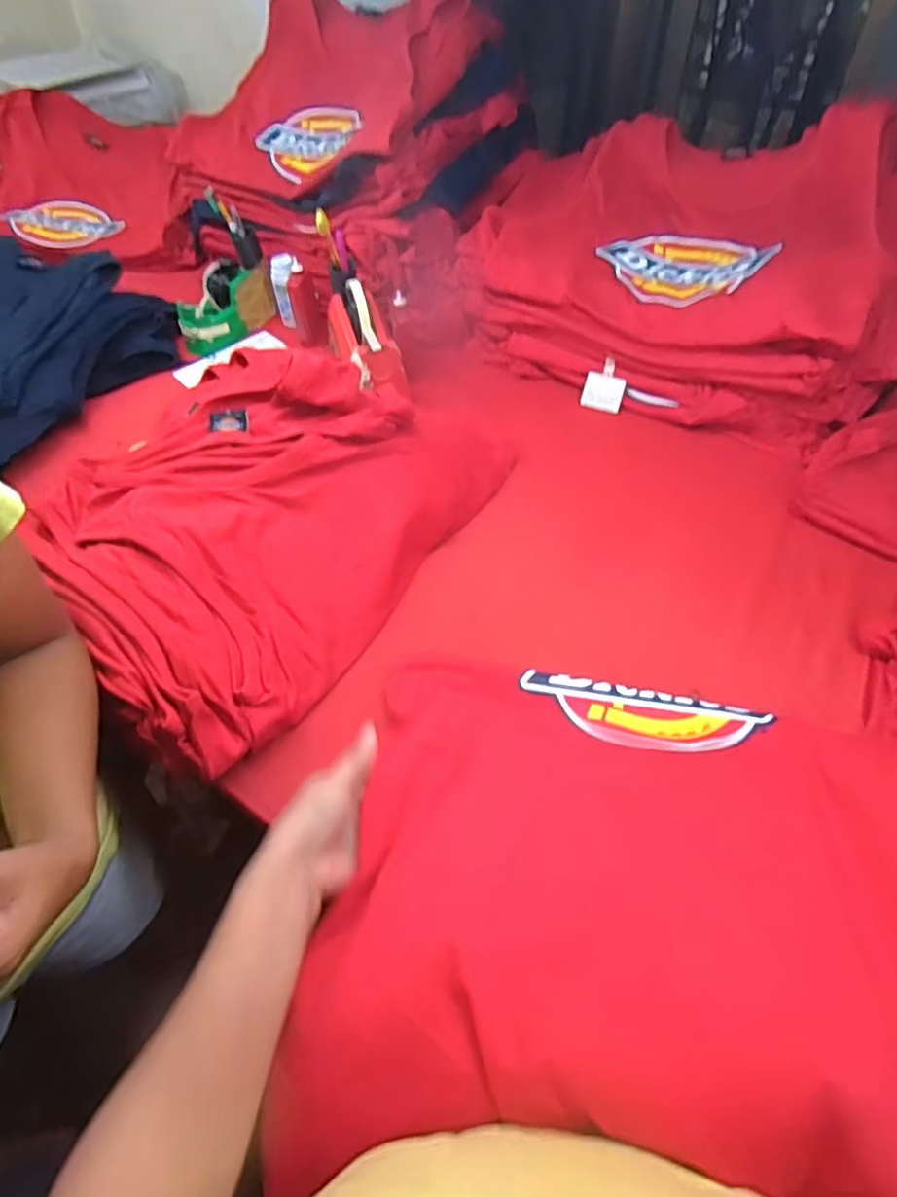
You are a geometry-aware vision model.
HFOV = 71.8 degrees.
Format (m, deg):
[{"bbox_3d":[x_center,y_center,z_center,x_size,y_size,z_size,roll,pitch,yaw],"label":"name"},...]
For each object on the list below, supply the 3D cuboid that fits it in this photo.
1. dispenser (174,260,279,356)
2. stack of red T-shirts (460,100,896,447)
[{"bbox_3d":[-0.352,-0.466,0.987,0.064,0.090,0.168,28,51,21],"label":"dispenser"},{"bbox_3d":[0.324,-0.445,0.843,0.583,0.261,0.318,30,52,22],"label":"stack of red T-shirts"}]

